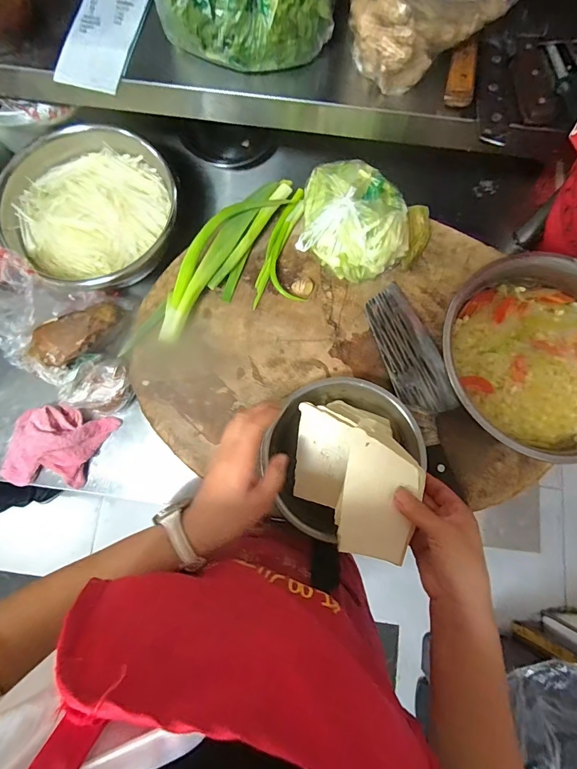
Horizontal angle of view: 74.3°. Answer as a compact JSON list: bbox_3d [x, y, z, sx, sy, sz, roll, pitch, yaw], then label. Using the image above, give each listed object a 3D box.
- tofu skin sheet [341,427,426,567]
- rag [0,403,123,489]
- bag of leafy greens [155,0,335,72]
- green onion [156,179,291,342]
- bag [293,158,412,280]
[{"bbox_3d":[0.088,0.108,0.368,0.069,0.006,0.111,12,78,2],"label":"tofu skin sheet"},{"bbox_3d":[-0.348,0.091,0.563,0.154,0.061,0.113,2,78,0],"label":"rag"},{"bbox_3d":[-0.052,-0.428,0.421,0.203,0.096,0.095,6,78,1],"label":"bag of leafy greens"},{"bbox_3d":[-0.089,-0.177,0.517,0.070,0.043,0.281,30,80,6],"label":"green onion"},{"bbox_3d":[0.090,-0.218,0.508,0.140,0.078,0.144,8,78,1],"label":"bag"}]

